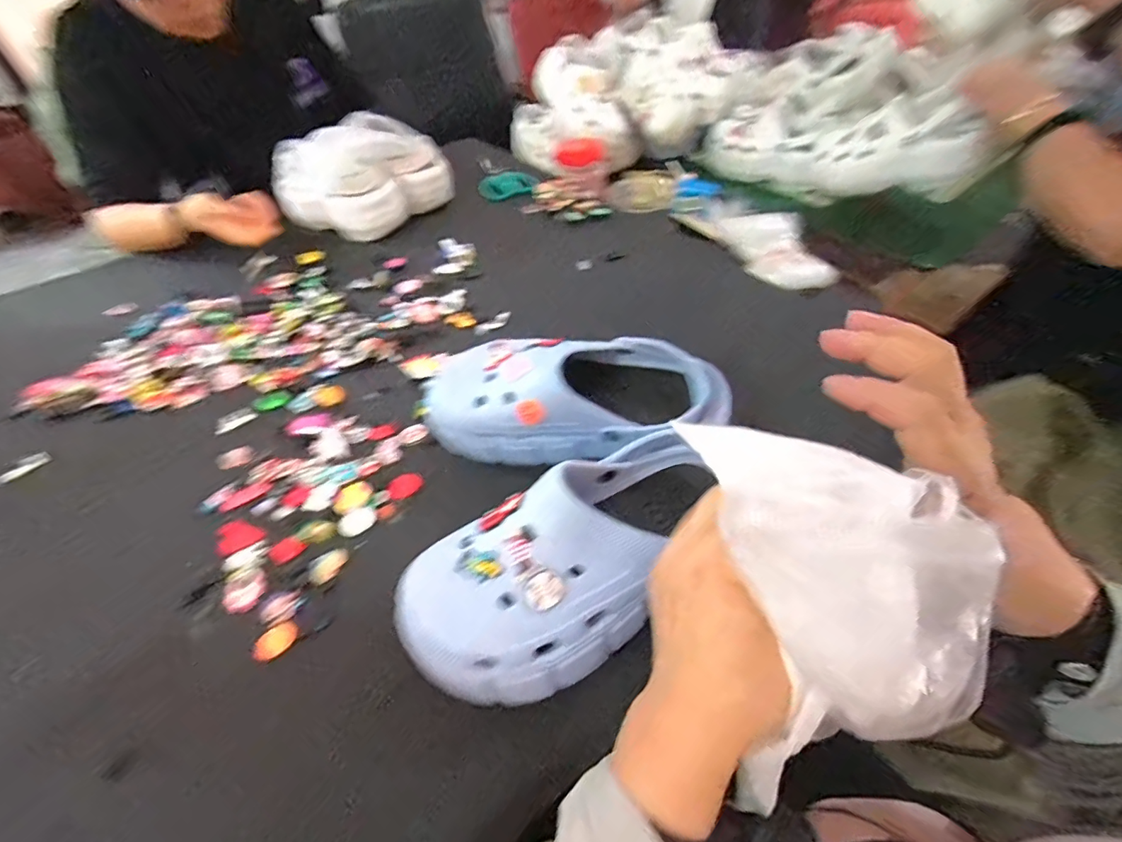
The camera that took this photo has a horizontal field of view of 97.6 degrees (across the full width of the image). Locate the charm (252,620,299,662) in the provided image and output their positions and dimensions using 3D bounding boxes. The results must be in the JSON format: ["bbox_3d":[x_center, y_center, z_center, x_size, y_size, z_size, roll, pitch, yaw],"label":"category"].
[{"bbox_3d":[-0.215,0.166,0.371,0.019,0.009,0.031,28,57,25],"label":"charm"}]

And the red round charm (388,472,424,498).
[{"bbox_3d":[-0.144,0.059,0.456,0.032,0.005,0.026,-25,52,-17],"label":"red round charm"}]

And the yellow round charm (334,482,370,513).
[{"bbox_3d":[-0.191,0.068,0.449,0.032,0.005,0.029,-18,50,-11],"label":"yellow round charm"}]

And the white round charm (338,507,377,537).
[{"bbox_3d":[-0.180,0.089,0.435,0.032,0.005,0.023,-33,55,-22],"label":"white round charm"}]

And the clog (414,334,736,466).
[{"bbox_3d":[0.010,-0.021,0.427,0.260,0.087,0.082,3,50,7],"label":"clog"}]

